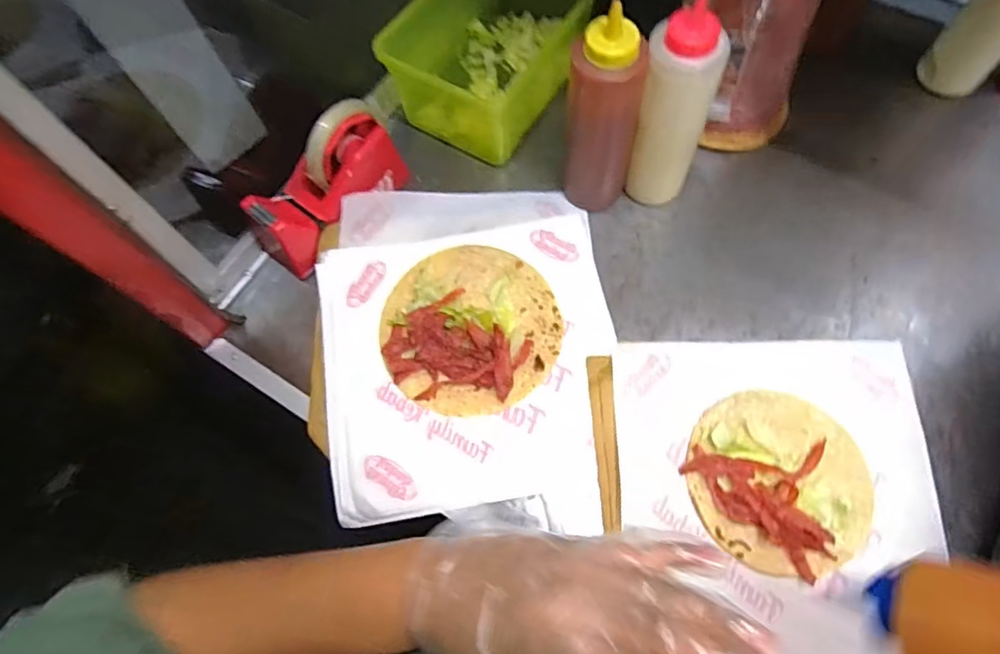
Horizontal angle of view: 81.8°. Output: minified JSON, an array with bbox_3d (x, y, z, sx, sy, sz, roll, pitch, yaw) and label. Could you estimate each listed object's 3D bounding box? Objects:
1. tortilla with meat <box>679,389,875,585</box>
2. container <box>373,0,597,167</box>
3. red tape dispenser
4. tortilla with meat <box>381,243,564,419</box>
[{"bbox_3d":[0.225,0.120,0.464,0.134,0.017,0.142,-1,67,2],"label":"tortilla with meat"},{"bbox_3d":[-0.007,-0.293,0.603,0.138,0.104,0.207,27,72,10],"label":"container"},{"bbox_3d":[-0.168,-0.132,0.554,0.065,0.104,0.169,40,88,17],"label":"red tape dispenser"},{"bbox_3d":[-0.029,-0.003,0.533,0.158,0.015,0.166,-1,67,2],"label":"tortilla with meat"}]

